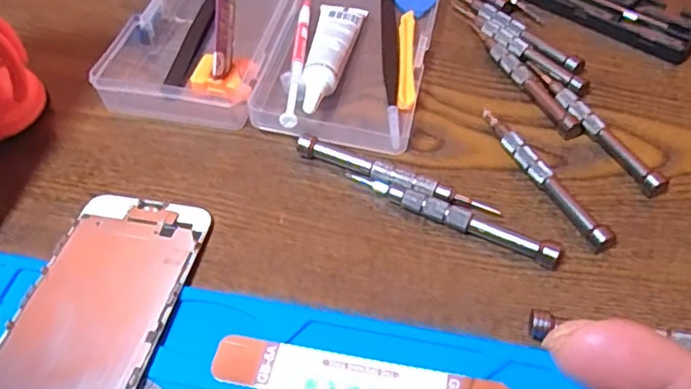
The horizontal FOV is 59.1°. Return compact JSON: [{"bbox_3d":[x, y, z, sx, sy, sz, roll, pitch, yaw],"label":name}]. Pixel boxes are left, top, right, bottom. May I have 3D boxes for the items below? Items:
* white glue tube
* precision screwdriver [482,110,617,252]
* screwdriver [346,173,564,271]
[{"bbox_3d":[-0.009,-0.080,0.349,0.024,0.019,0.100,8,53,9],"label":"white glue tube"},{"bbox_3d":[0.095,-0.009,0.298,0.011,0.011,0.094,-23,55,-15],"label":"precision screwdriver"},{"bbox_3d":[0.048,0.010,0.285,0.104,0.011,0.010,21,56,18],"label":"screwdriver"}]

